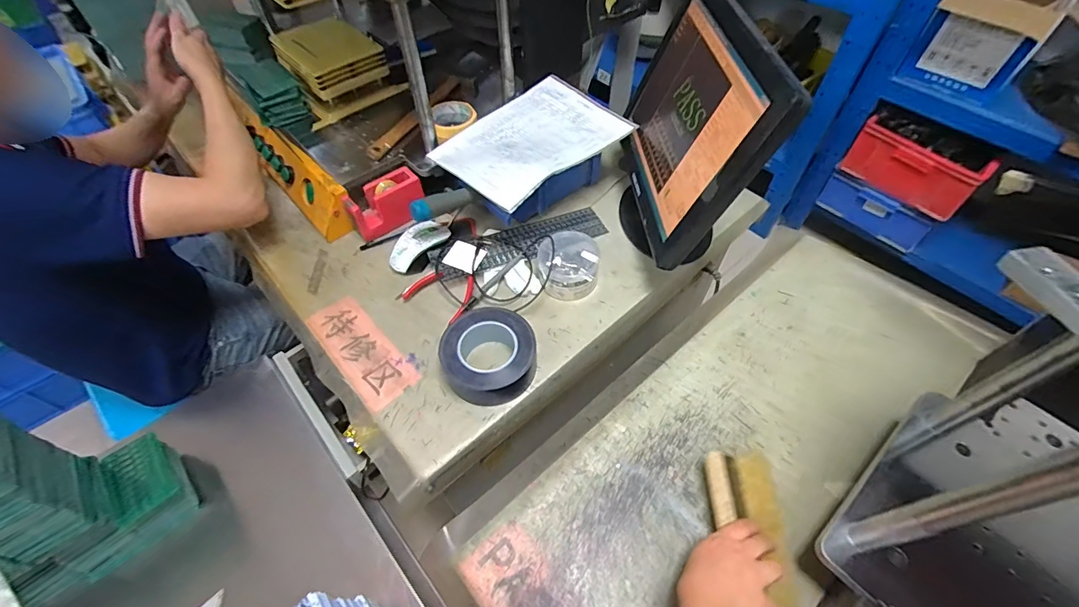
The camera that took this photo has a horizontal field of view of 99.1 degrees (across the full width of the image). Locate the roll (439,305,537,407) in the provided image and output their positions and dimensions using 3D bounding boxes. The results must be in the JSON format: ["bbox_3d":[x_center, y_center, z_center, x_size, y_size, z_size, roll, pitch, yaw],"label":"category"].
[{"bbox_3d":[-0.072,0.071,0.659,0.131,0.054,0.138,0,55,1],"label":"roll"}]

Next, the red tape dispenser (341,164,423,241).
[{"bbox_3d":[-0.268,-0.174,0.813,0.130,0.071,0.060,-34,61,-21],"label":"red tape dispenser"}]

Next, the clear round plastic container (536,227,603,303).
[{"bbox_3d":[0.046,-0.063,0.740,0.098,0.057,0.102,0,55,1],"label":"clear round plastic container"}]

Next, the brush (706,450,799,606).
[{"bbox_3d":[0.245,0.261,0.527,0.093,0.042,0.185,0,55,1],"label":"brush"}]

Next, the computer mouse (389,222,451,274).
[{"bbox_3d":[-0.201,-0.100,0.784,0.062,0.032,0.118,27,59,19],"label":"computer mouse"}]

